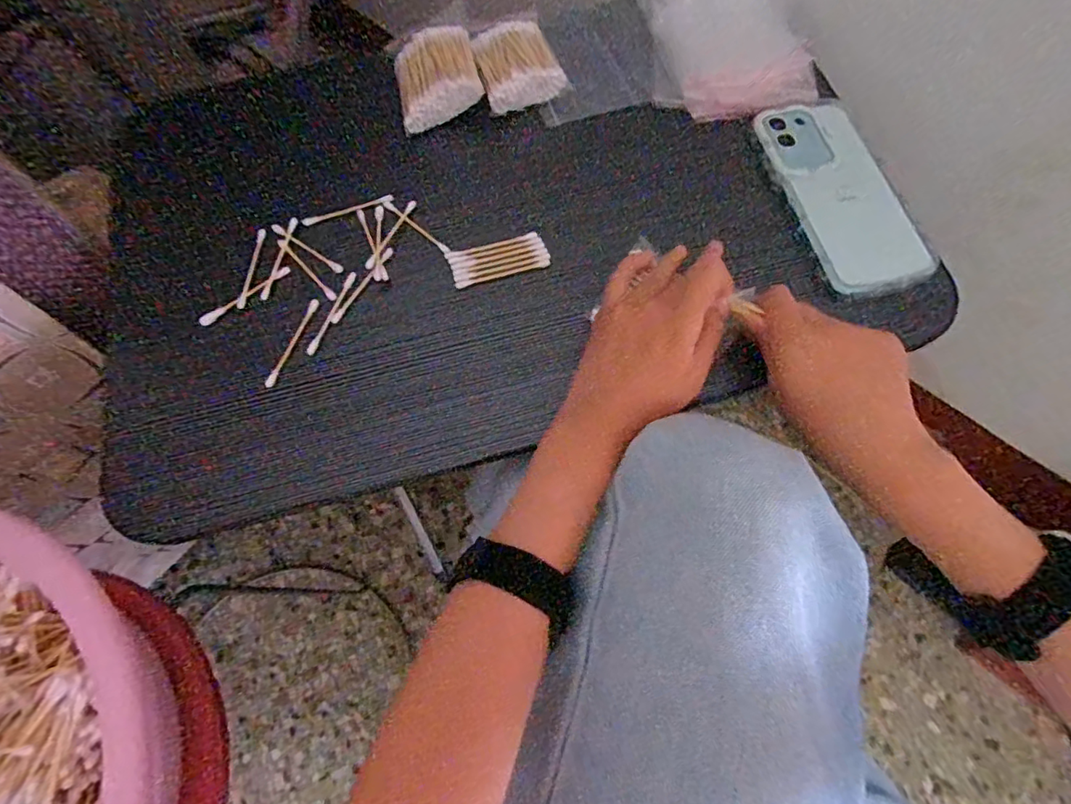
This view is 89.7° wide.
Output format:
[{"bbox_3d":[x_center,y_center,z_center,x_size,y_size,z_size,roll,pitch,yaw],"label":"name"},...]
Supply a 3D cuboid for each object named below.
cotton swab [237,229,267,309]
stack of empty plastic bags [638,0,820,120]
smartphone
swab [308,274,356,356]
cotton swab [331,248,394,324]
[{"bbox_3d":[-0.211,-0.099,0.399,0.007,0.006,0.067,3,71,4],"label":"cotton swab"},{"bbox_3d":[0.160,-0.317,0.456,0.122,0.015,0.184,-8,70,0],"label":"stack of empty plastic bags"},{"bbox_3d":[0.224,-0.155,0.396,0.076,0.010,0.165,-15,70,-3],"label":"smartphone"},{"bbox_3d":[-0.144,-0.064,0.381,0.007,0.004,0.069,18,72,9],"label":"swab"},{"bbox_3d":[-0.125,-0.085,0.390,0.007,0.009,0.067,34,75,14],"label":"cotton swab"}]

